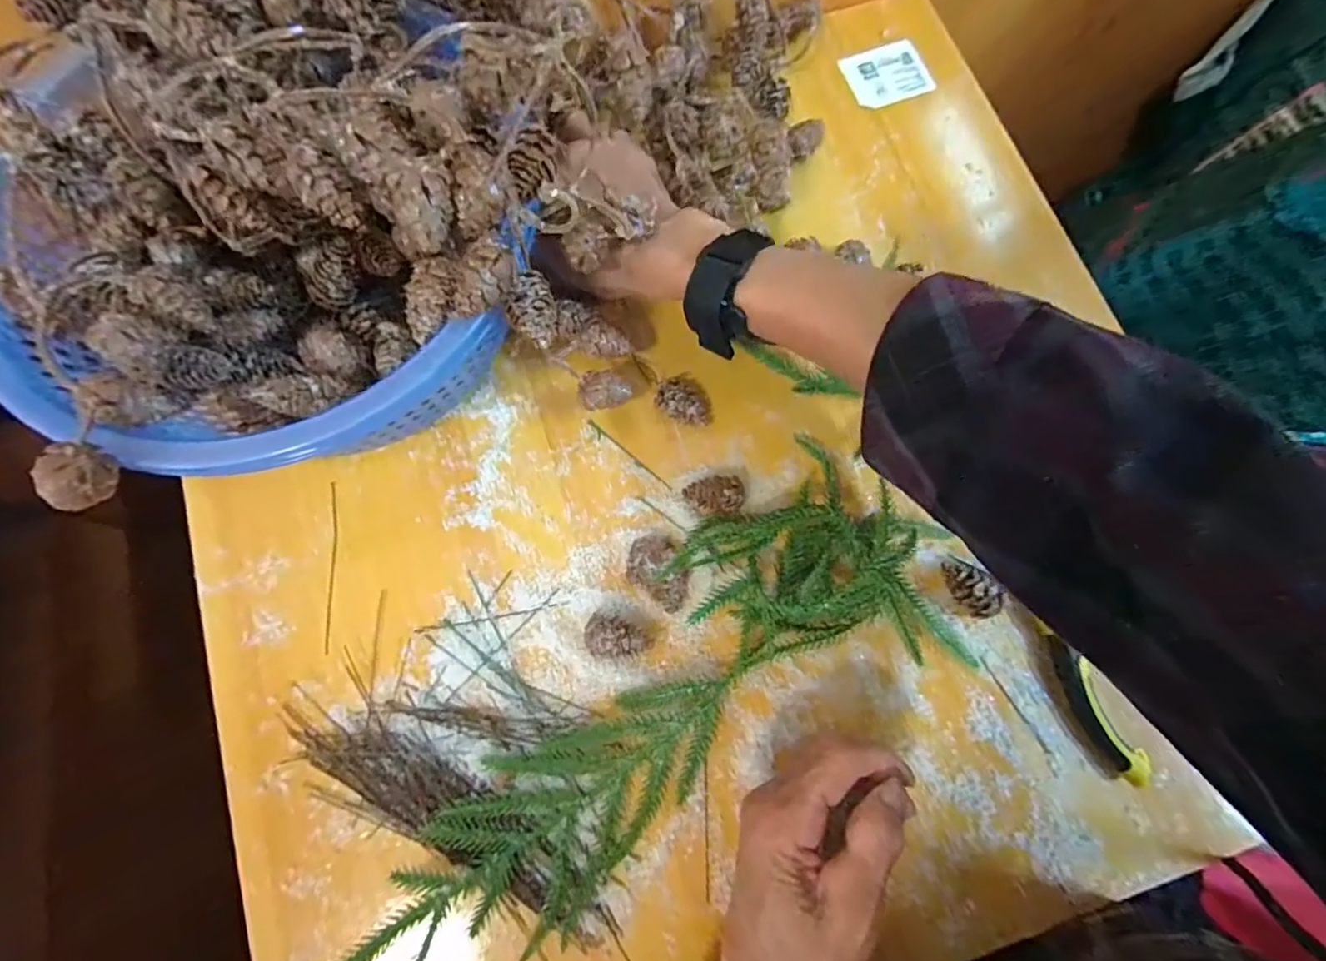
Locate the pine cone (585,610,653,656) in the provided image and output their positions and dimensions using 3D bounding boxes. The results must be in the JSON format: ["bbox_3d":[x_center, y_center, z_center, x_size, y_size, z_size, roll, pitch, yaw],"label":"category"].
[{"bbox_3d":[-0.024,0.086,0.317,0.036,0.020,0.022,13,76,4],"label":"pine cone"}]

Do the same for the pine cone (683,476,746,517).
[{"bbox_3d":[0.030,0.010,0.336,0.033,0.020,0.022,-4,75,0],"label":"pine cone"}]

